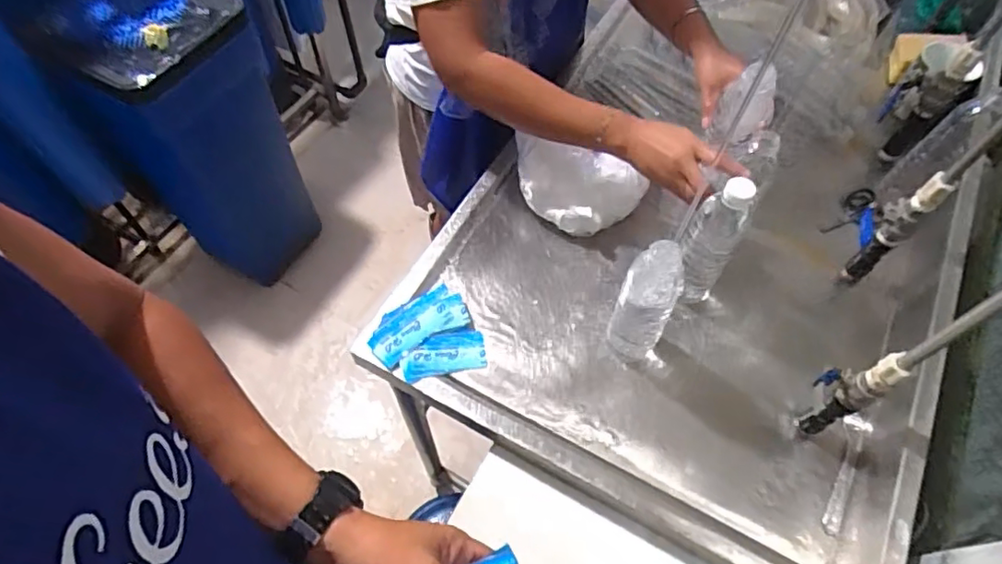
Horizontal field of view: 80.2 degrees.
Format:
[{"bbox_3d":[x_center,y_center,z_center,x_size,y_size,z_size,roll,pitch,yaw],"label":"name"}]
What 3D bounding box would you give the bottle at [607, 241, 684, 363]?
[{"bbox_3d":[0.165,0.030,0.693,0.062,0.199,0.050,26,63,13],"label":"bottle"}]

